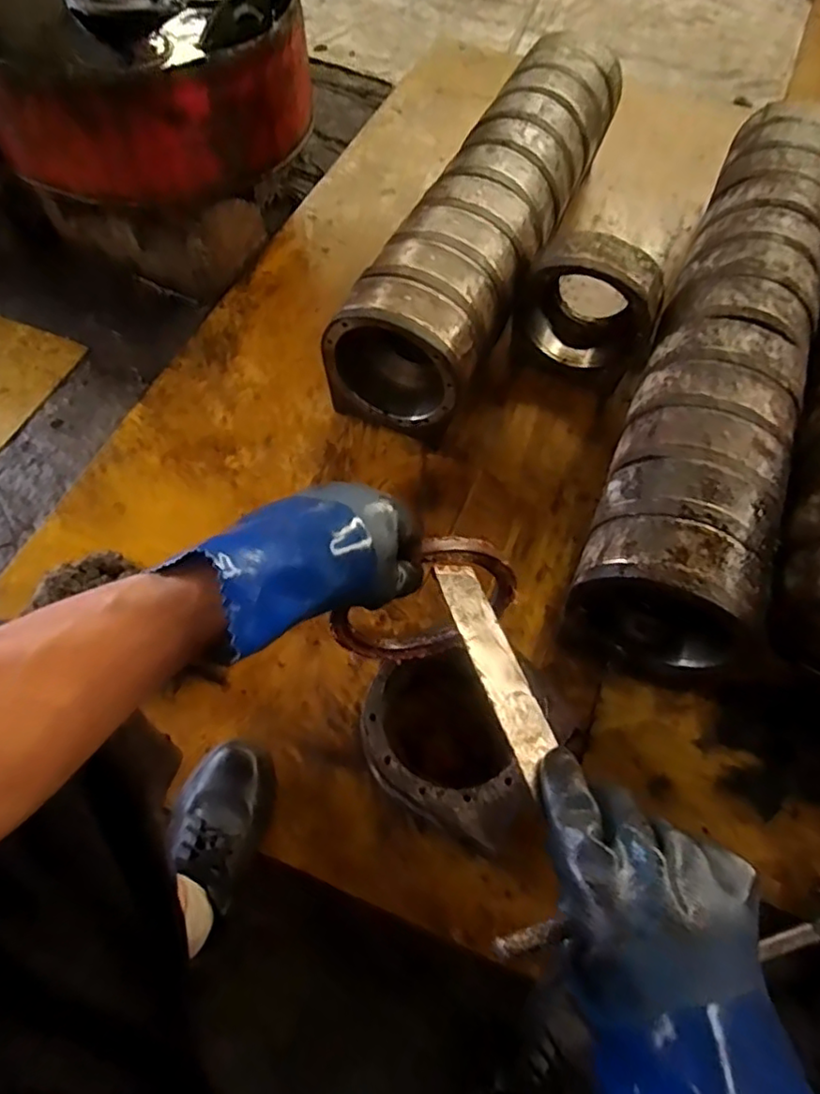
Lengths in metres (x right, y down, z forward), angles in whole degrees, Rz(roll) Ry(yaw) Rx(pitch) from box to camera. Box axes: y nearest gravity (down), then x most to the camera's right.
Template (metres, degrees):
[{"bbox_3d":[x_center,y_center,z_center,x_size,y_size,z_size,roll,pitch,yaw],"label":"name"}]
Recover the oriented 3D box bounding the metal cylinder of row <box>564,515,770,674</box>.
[{"bbox_3d":[0.330,0.074,0.838,0.227,0.245,0.113,21,62,8],"label":"metal cylinder of row"}]

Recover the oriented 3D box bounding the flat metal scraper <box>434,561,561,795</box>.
[{"bbox_3d":[0.056,0.075,0.413,0.035,0.004,0.159,1,47,-29],"label":"flat metal scraper"}]

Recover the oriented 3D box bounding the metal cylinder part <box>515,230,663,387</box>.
[{"bbox_3d":[0.302,-0.396,1.090,0.225,0.248,0.124,27,63,10],"label":"metal cylinder part"}]

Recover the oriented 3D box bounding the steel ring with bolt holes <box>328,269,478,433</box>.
[{"bbox_3d":[-0.012,-0.293,1.010,0.218,0.235,0.135,17,65,6],"label":"steel ring with bolt holes"}]

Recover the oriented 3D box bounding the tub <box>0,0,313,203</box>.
[{"bbox_3d":[-0.454,-0.848,1.084,0.558,0.203,0.490,-24,66,-16],"label":"tub"}]

